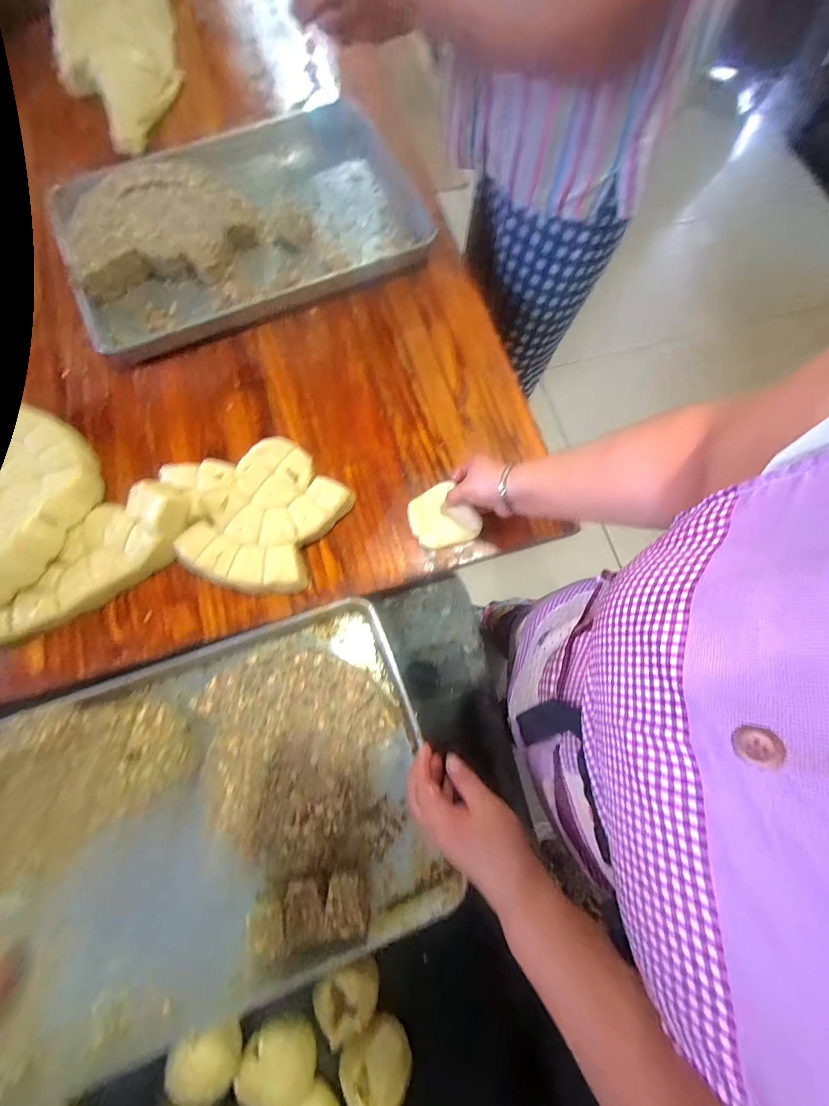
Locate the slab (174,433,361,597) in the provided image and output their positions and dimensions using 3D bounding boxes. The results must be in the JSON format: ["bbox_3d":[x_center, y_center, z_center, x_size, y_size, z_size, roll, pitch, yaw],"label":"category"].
[{"bbox_3d":[-0.215,-0.055,0.564,0.201,0.051,0.229,24,75,6],"label":"slab"}]

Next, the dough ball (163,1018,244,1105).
[{"bbox_3d":[-0.231,0.566,0.434,0.059,0.047,0.066,-36,77,-11],"label":"dough ball"}]

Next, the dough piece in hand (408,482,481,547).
[{"bbox_3d":[0.041,-0.053,0.580,0.090,0.026,0.095,-28,76,-7],"label":"dough piece in hand"}]

